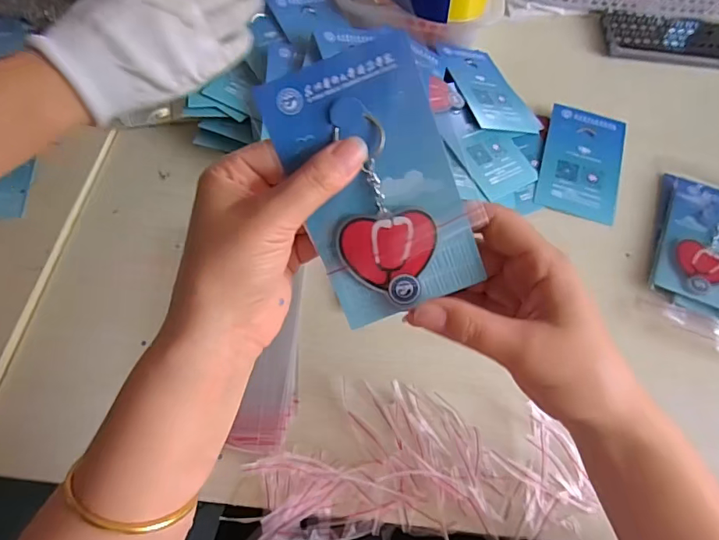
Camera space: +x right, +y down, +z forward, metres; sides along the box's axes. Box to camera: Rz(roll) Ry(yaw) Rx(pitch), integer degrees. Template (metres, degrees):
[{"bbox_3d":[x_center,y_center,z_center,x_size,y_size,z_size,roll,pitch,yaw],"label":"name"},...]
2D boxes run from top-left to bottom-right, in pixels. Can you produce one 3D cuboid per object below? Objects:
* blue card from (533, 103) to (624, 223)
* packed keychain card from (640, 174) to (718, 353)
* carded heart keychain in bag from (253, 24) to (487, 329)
[{"bbox_3d":[0.230,-0.112,0.503,0.079,0.005,0.131,18,68,3],"label":"blue card"},{"bbox_3d":[0.328,-0.011,0.449,0.104,0.016,0.182,22,63,9],"label":"packed keychain card"},{"bbox_3d":[0.009,-0.042,0.251,0.080,0.006,0.133,-21,105,2],"label":"carded heart keychain in bag"}]

